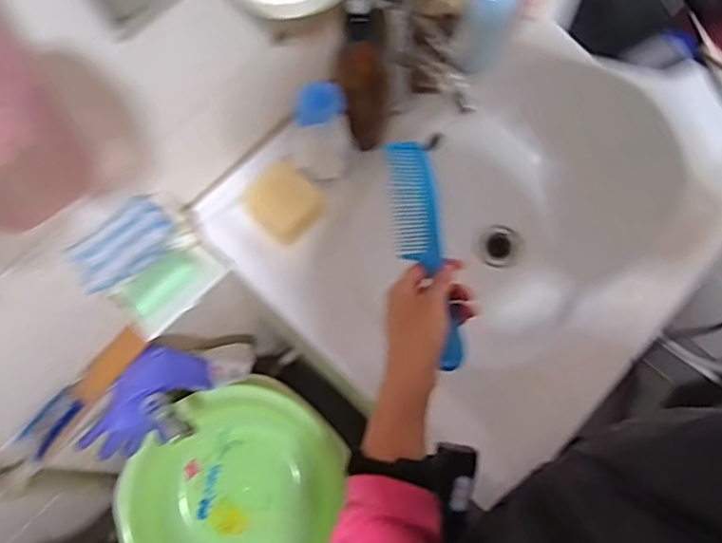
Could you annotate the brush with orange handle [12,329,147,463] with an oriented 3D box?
[{"bbox_3d":[-0.344,0.150,0.741,0.193,0.028,0.047,-46,74,2],"label":"brush with orange handle"}]

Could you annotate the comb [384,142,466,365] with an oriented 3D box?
[{"bbox_3d":[0.058,-0.020,0.540,0.047,0.013,0.215,-11,79,-2],"label":"comb"}]

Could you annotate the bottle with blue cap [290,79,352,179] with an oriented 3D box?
[{"bbox_3d":[-0.045,-0.154,0.651,0.071,0.123,0.059,-12,70,-2],"label":"bottle with blue cap"}]

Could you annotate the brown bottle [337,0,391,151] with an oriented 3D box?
[{"bbox_3d":[0.001,-0.228,0.653,0.058,0.232,0.071,-15,70,-3],"label":"brown bottle"}]

